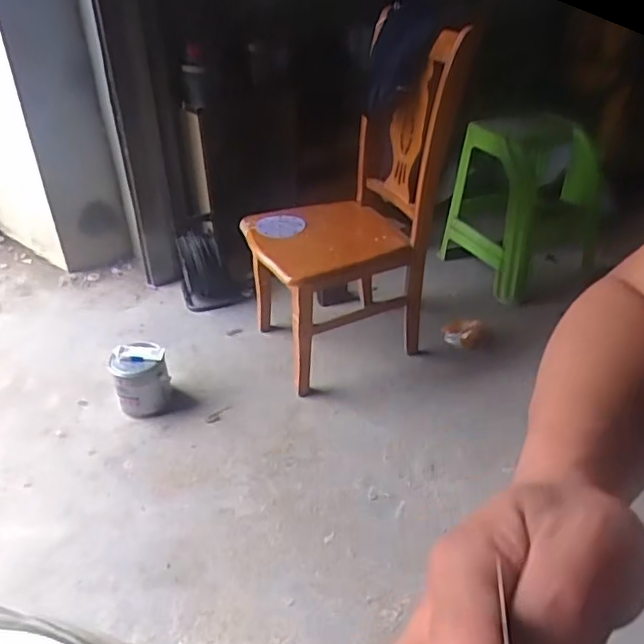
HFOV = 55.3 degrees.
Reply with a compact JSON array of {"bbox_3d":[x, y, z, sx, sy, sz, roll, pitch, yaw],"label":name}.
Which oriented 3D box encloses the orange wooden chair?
[{"bbox_3d":[0.093,-0.313,1.779,0.619,0.873,0.410,-20,39,-26],"label":"orange wooden chair"}]

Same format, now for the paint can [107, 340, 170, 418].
[{"bbox_3d":[-0.506,0.168,1.728,0.147,0.184,0.147,0,35,0],"label":"paint can"}]

